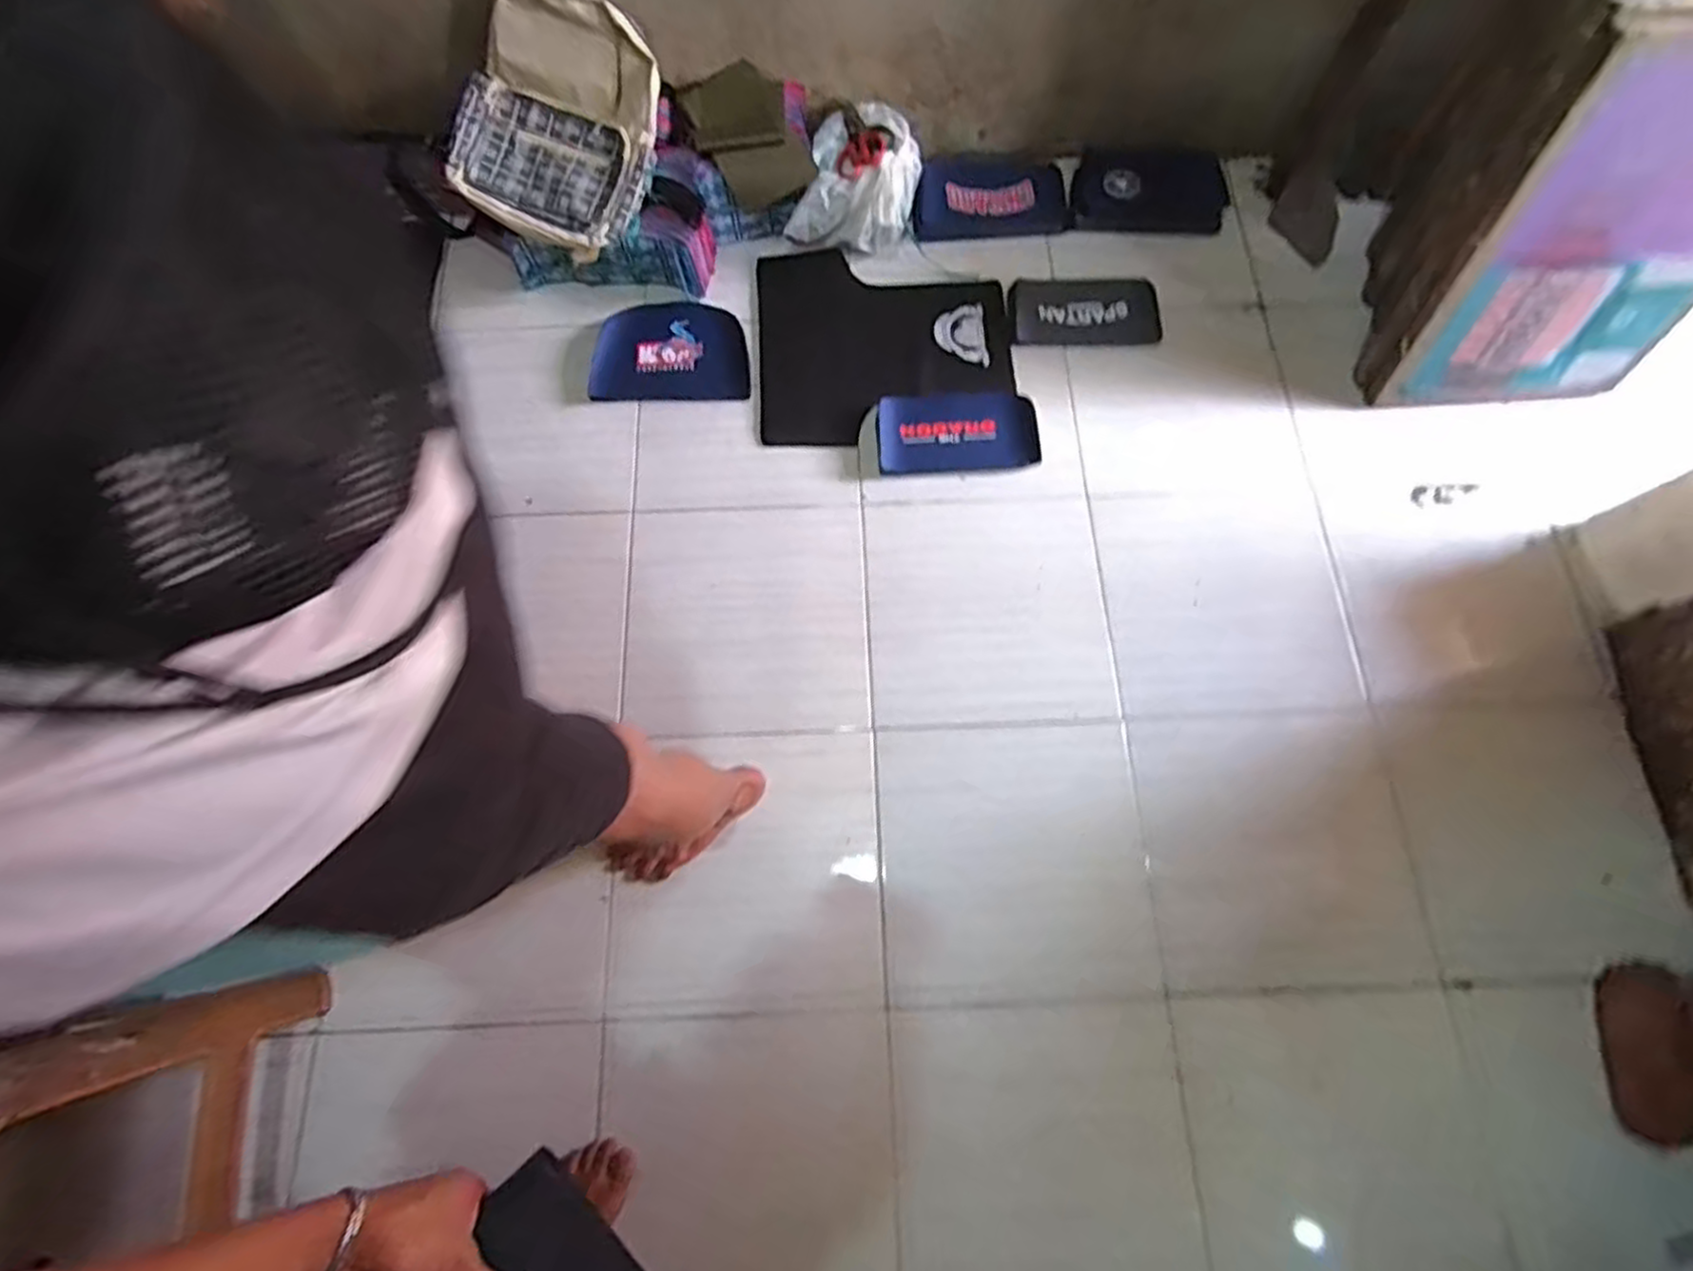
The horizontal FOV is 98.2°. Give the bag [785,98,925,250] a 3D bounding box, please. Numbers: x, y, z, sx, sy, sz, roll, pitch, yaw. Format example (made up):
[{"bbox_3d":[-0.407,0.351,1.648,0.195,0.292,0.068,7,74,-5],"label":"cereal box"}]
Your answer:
[{"bbox_3d":[0.028,-0.859,1.383,0.208,0.167,0.236,19,73,4],"label":"bag"}]

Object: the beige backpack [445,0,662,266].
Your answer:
[{"bbox_3d":[-0.501,-0.884,1.257,0.332,0.103,0.369,29,107,-4],"label":"beige backpack"}]

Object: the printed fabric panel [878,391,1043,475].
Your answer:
[{"bbox_3d":[0.200,-0.372,1.326,0.282,0.017,0.151,-3,73,-3],"label":"printed fabric panel"}]

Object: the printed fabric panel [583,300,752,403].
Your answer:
[{"bbox_3d":[-0.323,-0.536,1.370,0.286,0.032,0.198,3,73,-1],"label":"printed fabric panel"}]

